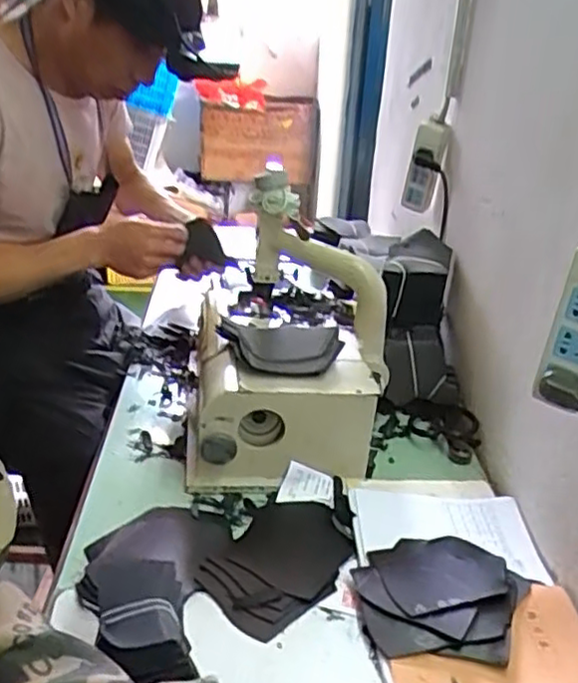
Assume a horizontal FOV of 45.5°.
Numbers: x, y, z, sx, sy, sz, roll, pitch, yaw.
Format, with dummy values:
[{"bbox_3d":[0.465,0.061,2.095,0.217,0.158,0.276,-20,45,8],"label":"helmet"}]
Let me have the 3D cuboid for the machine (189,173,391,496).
[{"bbox_3d":[-0.001,-0.008,0.956,0.282,0.333,0.272,0,27,-7],"label":"machine"}]

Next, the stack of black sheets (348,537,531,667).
[{"bbox_3d":[0.165,0.263,0.728,0.178,0.027,0.161,-2,27,-10],"label":"stack of black sheets"}]

